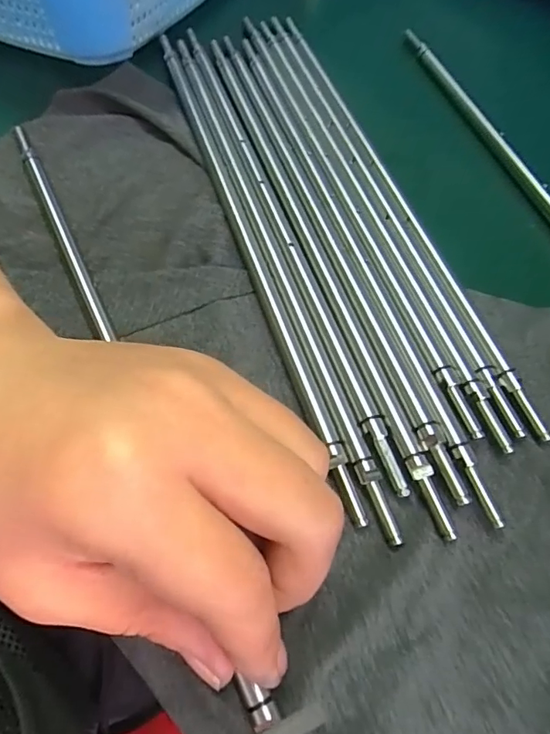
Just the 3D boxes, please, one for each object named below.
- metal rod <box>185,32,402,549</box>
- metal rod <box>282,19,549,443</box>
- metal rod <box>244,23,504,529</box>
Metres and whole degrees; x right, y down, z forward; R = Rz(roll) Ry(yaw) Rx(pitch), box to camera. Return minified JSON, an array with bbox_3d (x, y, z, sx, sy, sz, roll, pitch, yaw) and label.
[{"bbox_3d":[-0.004,-0.061,0.211,0.007,0.004,0.274,-14,63,-11],"label":"metal rod"},{"bbox_3d":[0.047,-0.089,0.229,0.011,0.005,0.272,-15,63,-11],"label":"metal rod"},{"bbox_3d":[0.025,-0.072,0.215,0.008,0.008,0.286,-13,63,-10],"label":"metal rod"}]

